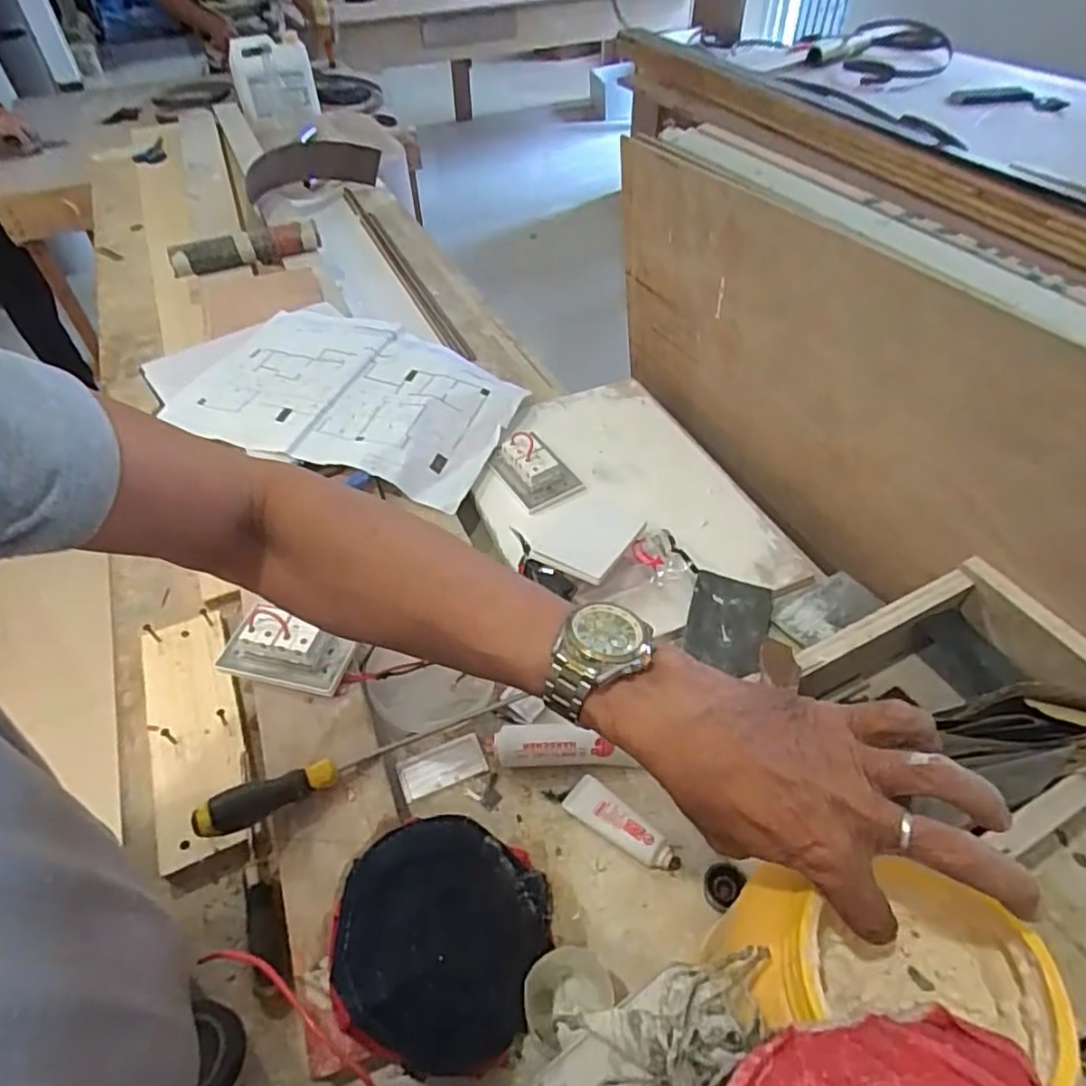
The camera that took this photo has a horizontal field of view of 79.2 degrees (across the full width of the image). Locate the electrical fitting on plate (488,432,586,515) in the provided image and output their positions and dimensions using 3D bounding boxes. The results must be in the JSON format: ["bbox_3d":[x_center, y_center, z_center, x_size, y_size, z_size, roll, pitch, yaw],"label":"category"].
[{"bbox_3d":[-0.011,-0.096,0.785,0.079,0.038,0.116,-25,52,-19],"label":"electrical fitting on plate"}]

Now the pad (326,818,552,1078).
[{"bbox_3d":[-0.072,0.279,0.473,0.145,0.027,0.150,8,45,-9],"label":"pad"}]

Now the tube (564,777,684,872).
[{"bbox_3d":[0.064,0.236,0.545,0.101,0.021,0.034,32,56,27],"label":"tube"}]

